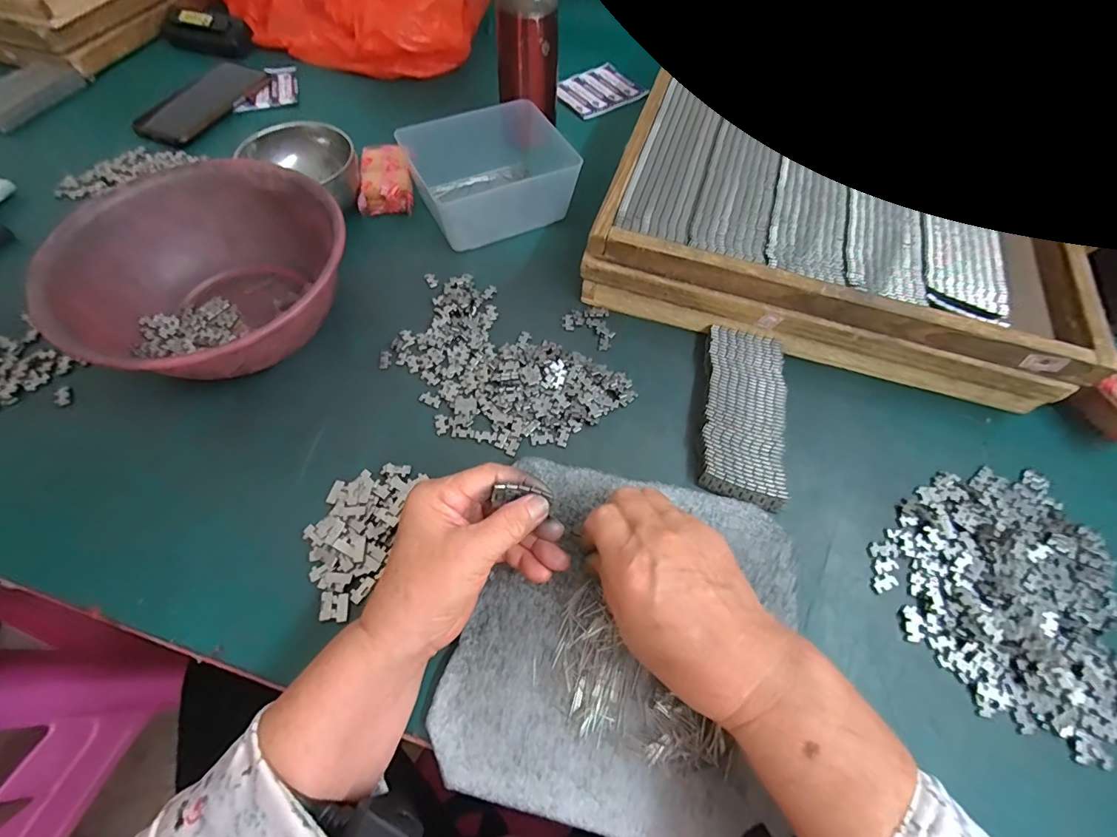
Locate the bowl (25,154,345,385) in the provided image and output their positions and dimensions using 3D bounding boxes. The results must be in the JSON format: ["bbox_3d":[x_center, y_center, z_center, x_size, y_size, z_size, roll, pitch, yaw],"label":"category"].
[{"bbox_3d":[-0.280,-0.109,0.396,0.205,0.082,0.214,1,60,-2],"label":"bowl"}]

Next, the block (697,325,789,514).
[{"bbox_3d":[0.152,-0.007,0.390,0.064,0.016,0.157,12,61,4],"label":"block"}]

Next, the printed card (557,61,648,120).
[{"bbox_3d":[0.053,-0.446,0.642,0.113,0.005,0.091,-35,69,-20],"label":"printed card"}]

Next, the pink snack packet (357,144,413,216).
[{"bbox_3d":[-0.183,-0.254,0.508,0.053,0.035,0.077,-3,61,-4],"label":"pink snack packet"}]

